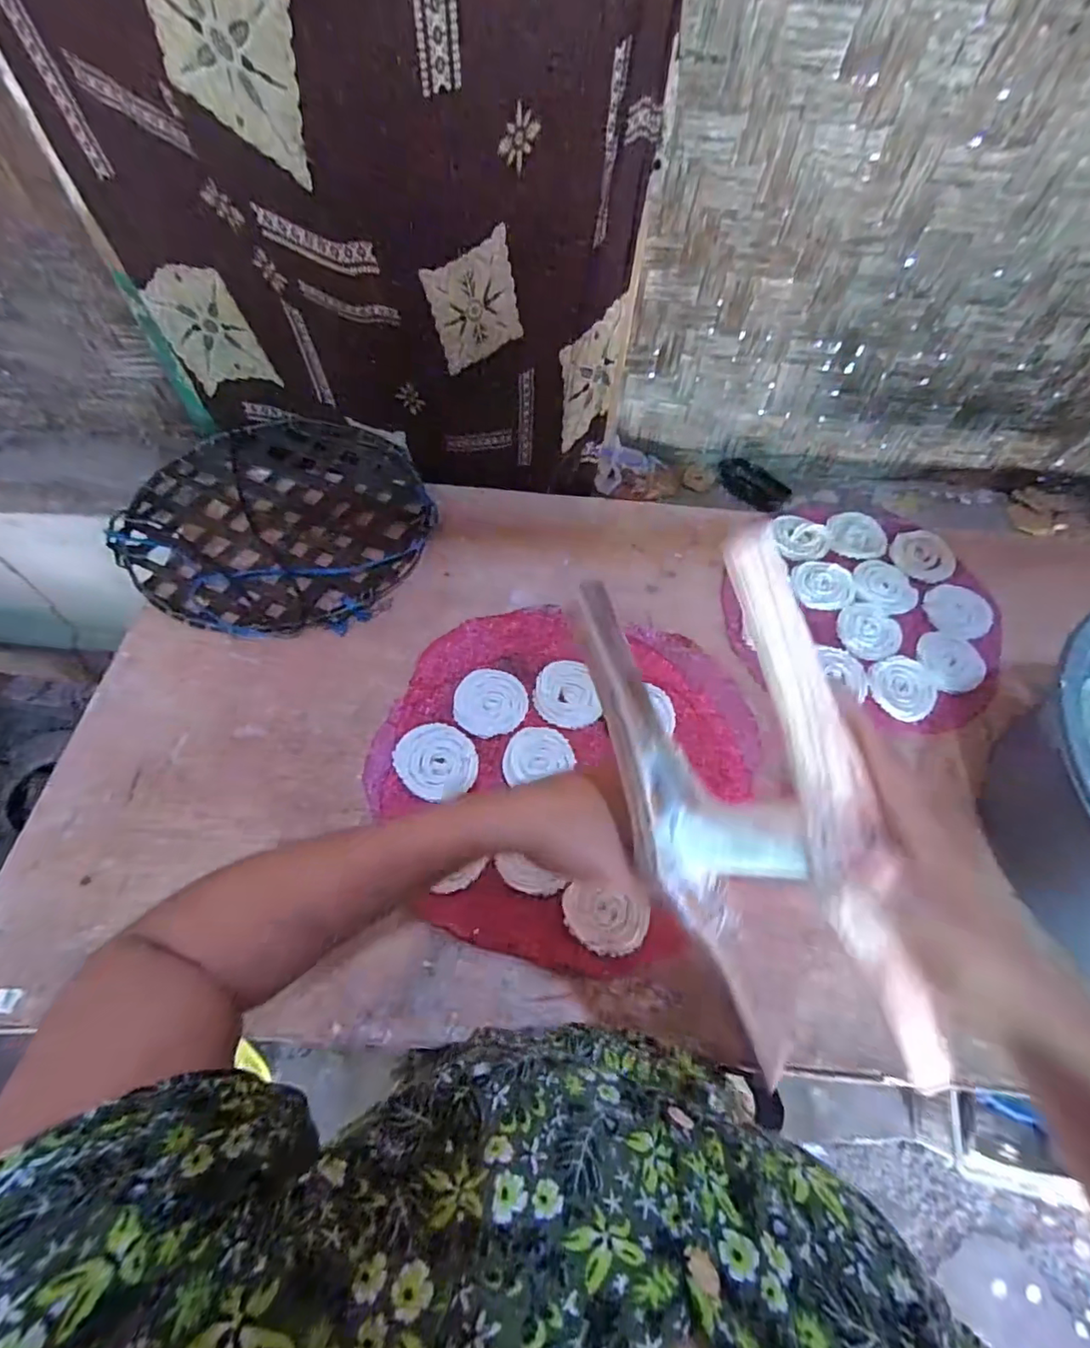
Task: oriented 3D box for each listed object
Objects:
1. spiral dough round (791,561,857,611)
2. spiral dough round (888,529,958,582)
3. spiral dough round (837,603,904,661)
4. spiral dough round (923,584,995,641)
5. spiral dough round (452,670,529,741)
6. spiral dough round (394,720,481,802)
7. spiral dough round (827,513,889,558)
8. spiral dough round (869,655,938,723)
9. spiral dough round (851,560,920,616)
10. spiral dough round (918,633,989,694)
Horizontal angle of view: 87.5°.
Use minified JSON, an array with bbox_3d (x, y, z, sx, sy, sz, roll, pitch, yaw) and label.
[{"bbox_3d":[0.355,-0.114,0.728,0.076,0.017,0.066,20,61,10],"label":"spiral dough round"},{"bbox_3d":[0.505,-0.159,0.760,0.080,0.013,0.080,1,60,-2],"label":"spiral dough round"},{"bbox_3d":[0.397,-0.050,0.696,0.075,0.010,0.089,23,62,11],"label":"spiral dough round"},{"bbox_3d":[0.525,-0.082,0.720,0.077,0.011,0.078,1,60,-2],"label":"spiral dough round"},{"bbox_3d":[-0.058,0.030,0.616,0.077,0.012,0.074,1,60,-2],"label":"spiral dough round"},{"bbox_3d":[-0.109,0.088,0.579,0.074,0.016,0.081,1,60,-2],"label":"spiral dough round"},{"bbox_3d":[0.423,-0.188,0.773,0.078,0.021,0.072,1,60,-2],"label":"spiral dough round"},{"bbox_3d":[0.414,0.013,0.657,0.073,0.008,0.080,1,60,-2],"label":"spiral dough round"},{"bbox_3d":[0.439,-0.112,0.735,0.081,0.013,0.076,1,60,-2],"label":"spiral dough round"},{"bbox_3d":[0.491,-0.013,0.684,0.071,0.011,0.092,12,60,5],"label":"spiral dough round"}]

